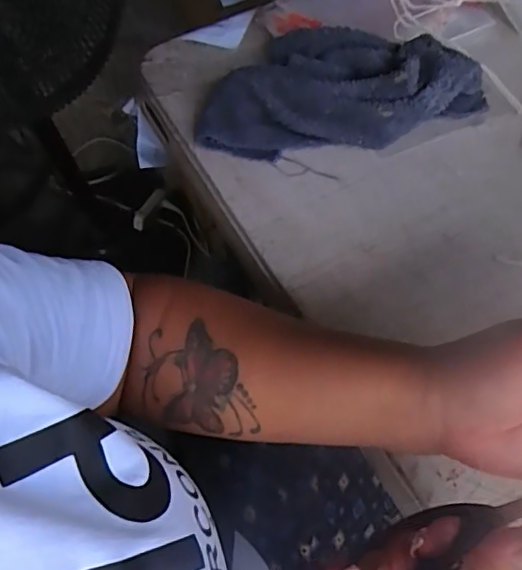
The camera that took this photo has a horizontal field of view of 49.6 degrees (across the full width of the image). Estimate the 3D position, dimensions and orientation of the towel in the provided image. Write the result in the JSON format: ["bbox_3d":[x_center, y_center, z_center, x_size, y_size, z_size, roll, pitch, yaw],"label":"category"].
[{"bbox_3d":[0.063,-0.163,0.452,0.217,0.042,0.110,-1,62,1],"label":"towel"}]

